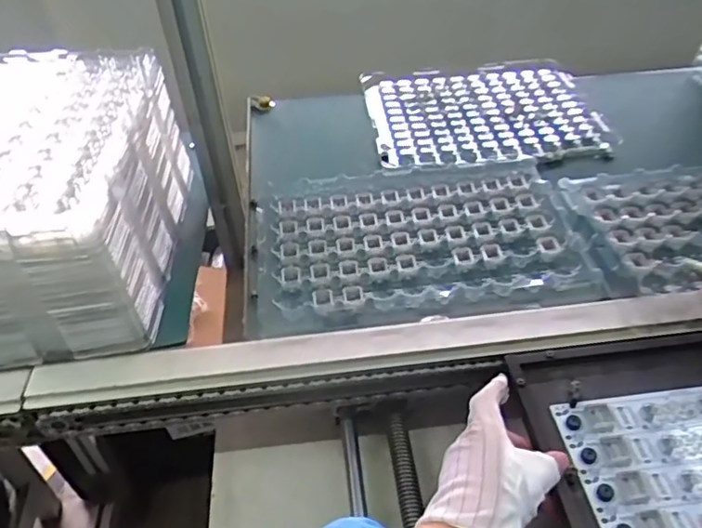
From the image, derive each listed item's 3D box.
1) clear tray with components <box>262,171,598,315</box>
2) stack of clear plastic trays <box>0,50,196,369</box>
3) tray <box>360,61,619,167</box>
[{"bbox_3d":[0.073,-0.030,0.637,0.327,0.022,0.190,-5,41,-2],"label":"clear tray with components"},{"bbox_3d":[-0.316,-0.079,0.618,0.225,0.158,0.327,-5,41,-3],"label":"stack of clear plastic trays"},{"bbox_3d":[0.179,-0.213,0.814,0.301,0.025,0.242,-5,41,-2],"label":"tray"}]

